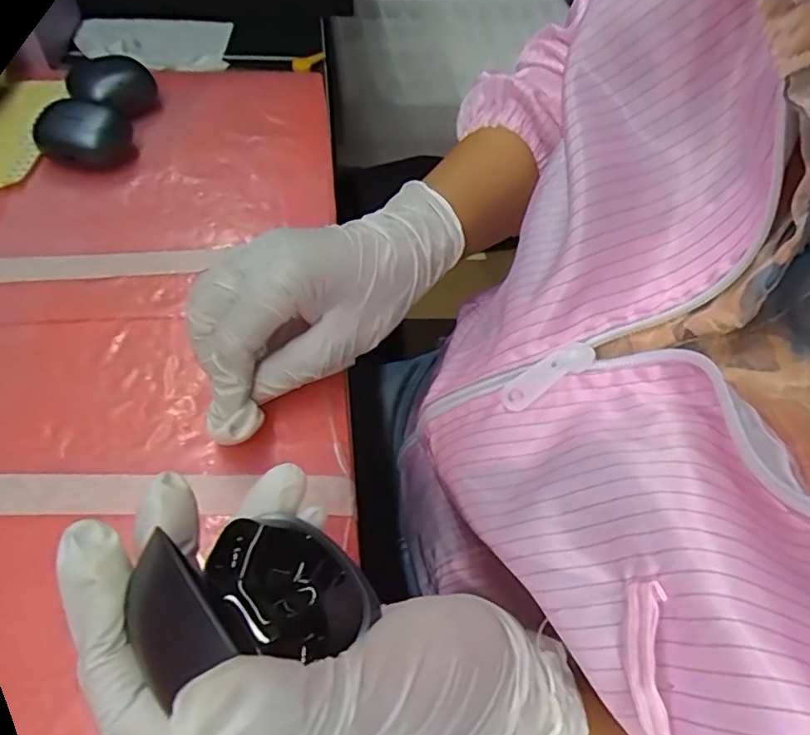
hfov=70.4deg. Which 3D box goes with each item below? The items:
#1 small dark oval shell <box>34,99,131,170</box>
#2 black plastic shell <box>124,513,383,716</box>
[{"bbox_3d":[-0.206,-0.151,0.370,0.055,0.035,0.031,-25,62,-20],"label":"small dark oval shell"},{"bbox_3d":[-0.041,0.059,0.153,0.054,0.039,0.048,-33,65,-24],"label":"black plastic shell"}]

